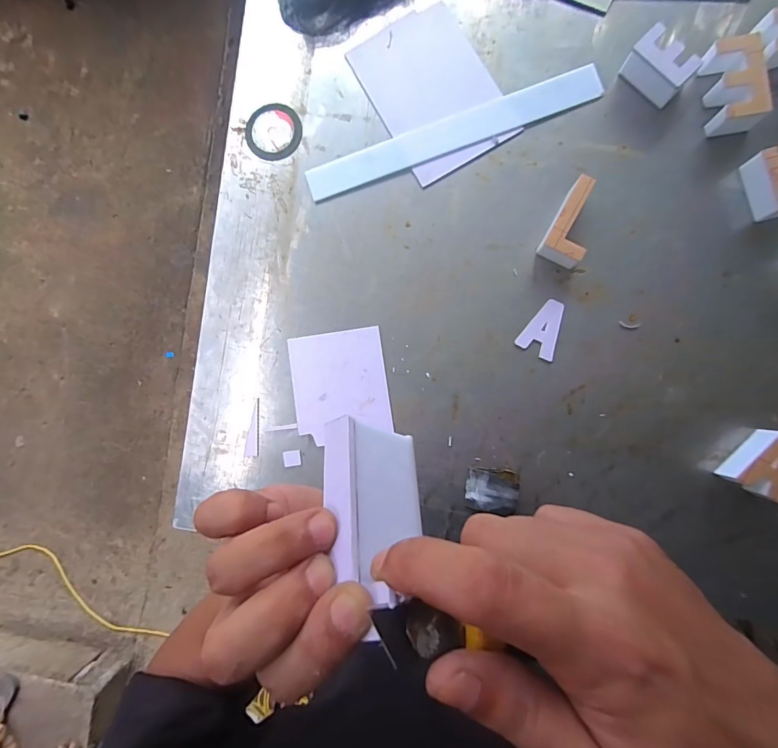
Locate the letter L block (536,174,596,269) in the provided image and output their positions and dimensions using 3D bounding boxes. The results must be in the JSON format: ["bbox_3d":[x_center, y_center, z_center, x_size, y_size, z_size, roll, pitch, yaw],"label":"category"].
[{"bbox_3d":[0.261,-0.213,0.579,0.055,0.048,0.109,25,88,5],"label":"letter L block"}]

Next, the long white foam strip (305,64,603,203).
[{"bbox_3d":[0.094,-0.361,0.619,0.449,0.005,0.058,-19,85,2],"label":"long white foam strip"}]

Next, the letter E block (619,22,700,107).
[{"bbox_3d":[0.382,-0.433,0.580,0.087,0.051,0.054,44,90,6],"label":"letter E block"}]

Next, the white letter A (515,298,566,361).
[{"bbox_3d":[0.227,-0.067,0.591,0.054,0.004,0.083,29,88,5],"label":"white letter A"}]

